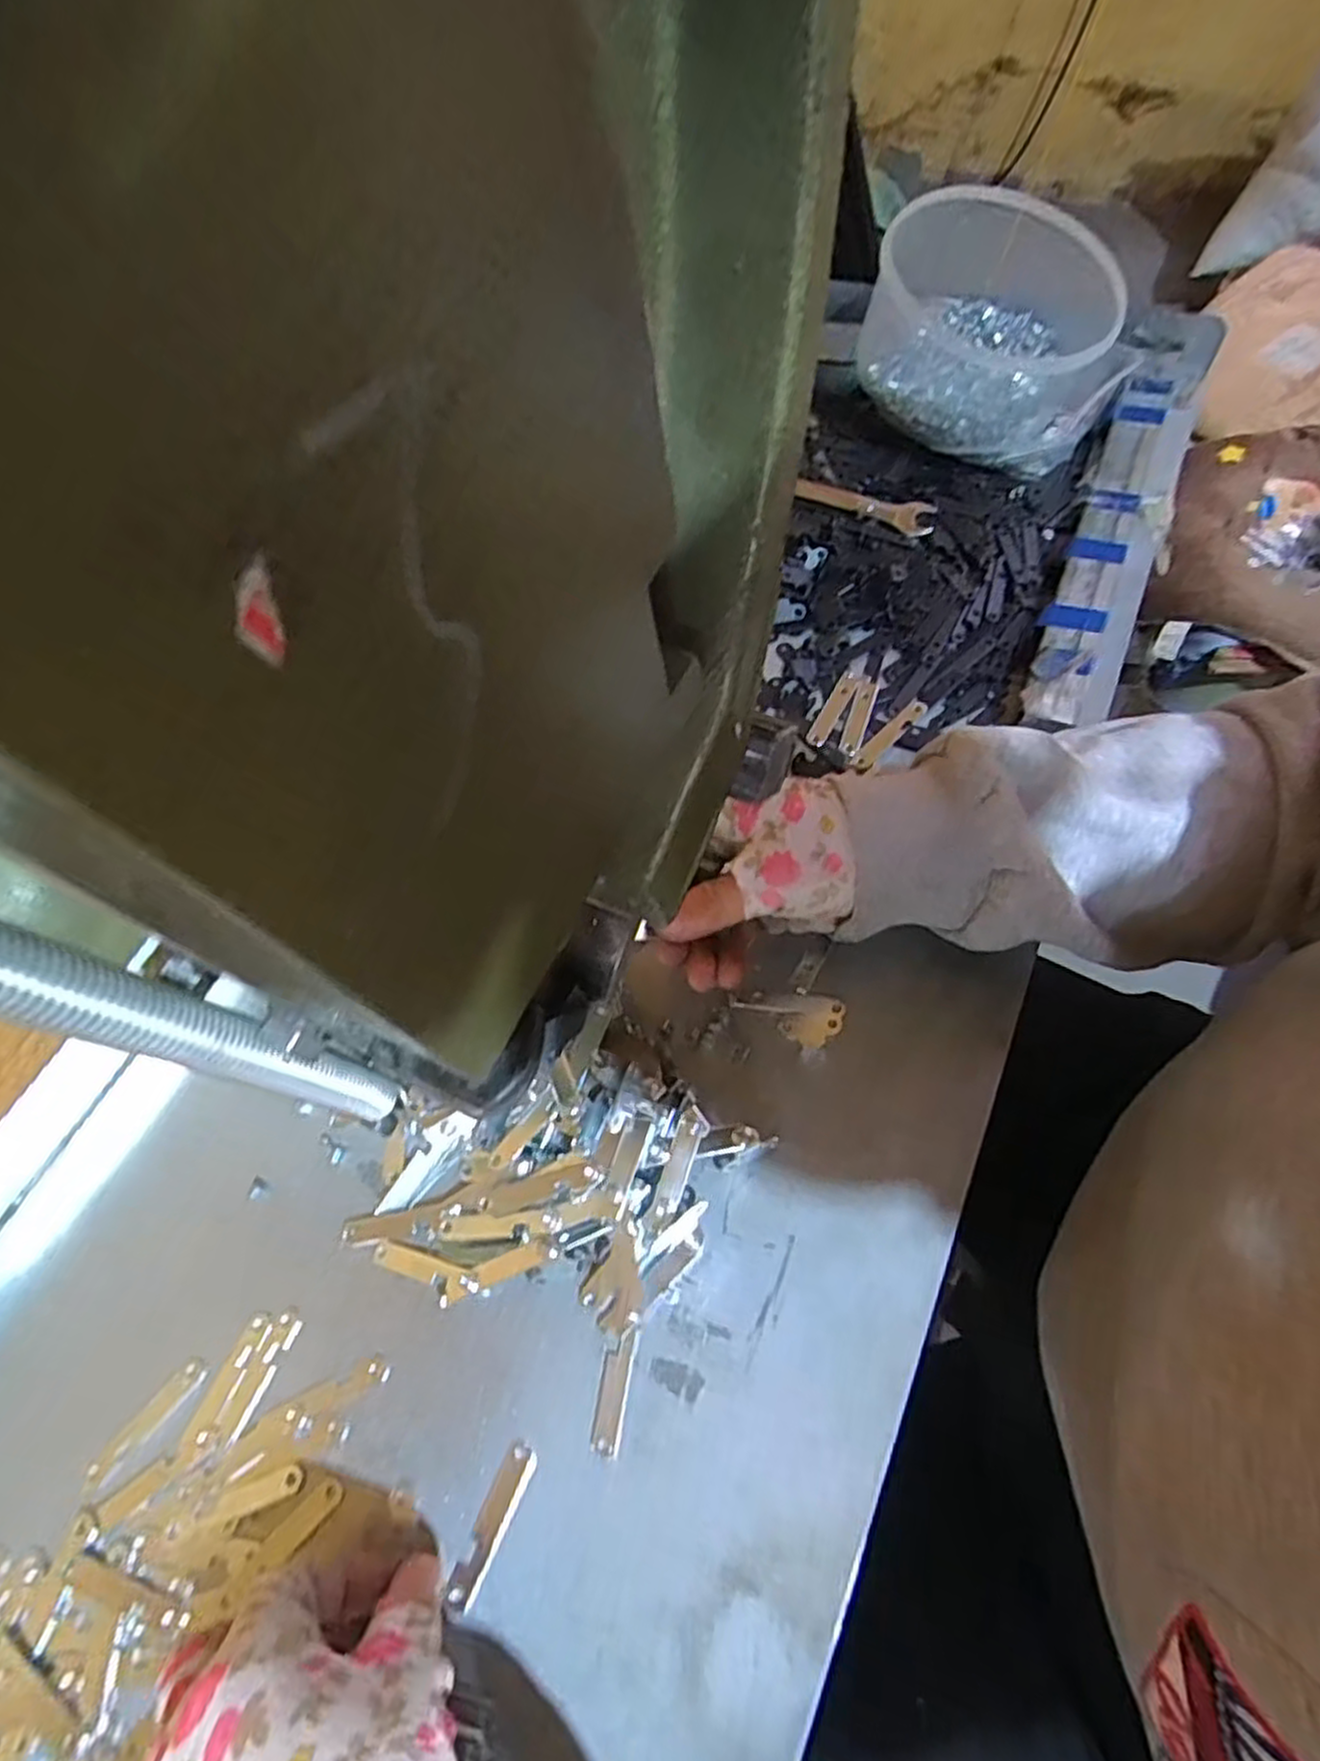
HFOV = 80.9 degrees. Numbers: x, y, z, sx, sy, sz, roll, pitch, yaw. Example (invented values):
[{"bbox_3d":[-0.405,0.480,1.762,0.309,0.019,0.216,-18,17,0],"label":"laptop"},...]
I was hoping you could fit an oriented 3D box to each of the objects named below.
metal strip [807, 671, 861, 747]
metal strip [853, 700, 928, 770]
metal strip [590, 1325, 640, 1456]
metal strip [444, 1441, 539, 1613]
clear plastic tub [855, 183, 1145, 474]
[{"bbox_3d":[0.100,-0.099,0.441,0.011,0.004,0.053,26,69,20],"label":"metal strip"},{"bbox_3d":[0.128,-0.082,0.428,0.053,0.004,0.009,-41,65,-13],"label":"metal strip"},{"bbox_3d":[-0.018,0.199,0.305,0.012,0.004,0.044,6,63,11],"label":"metal strip"},{"bbox_3d":[-0.062,0.240,0.290,0.012,0.005,0.050,21,67,17],"label":"metal strip"},{"bbox_3d":[0.223,-0.368,0.507,0.162,0.094,0.168,-1,64,3],"label":"clear plastic tub"}]

